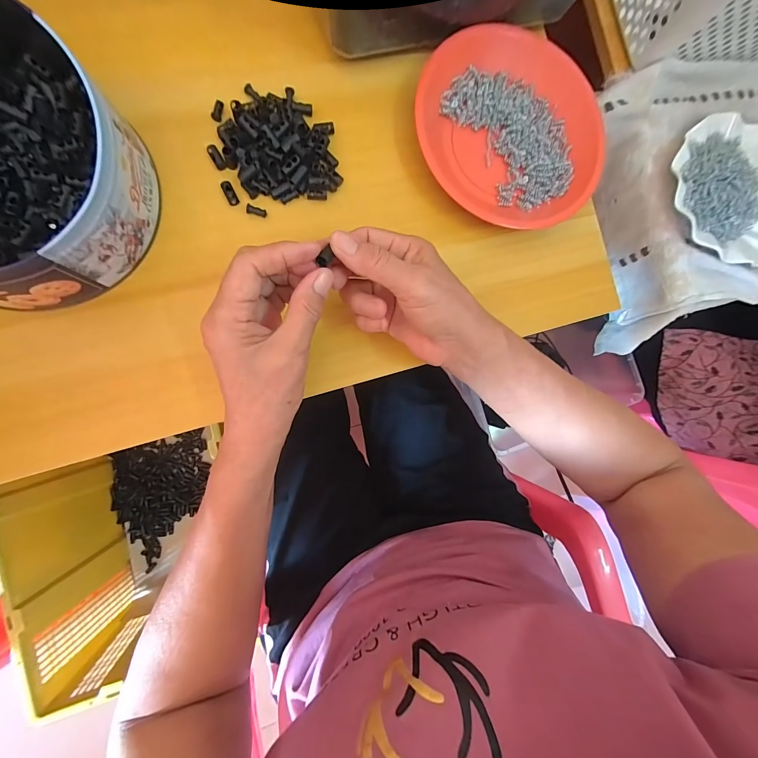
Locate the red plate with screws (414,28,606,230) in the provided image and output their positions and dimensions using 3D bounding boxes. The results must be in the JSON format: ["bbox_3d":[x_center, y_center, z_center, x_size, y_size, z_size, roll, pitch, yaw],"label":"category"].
[{"bbox_3d":[0.136,-0.255,0.332,0.194,0.029,0.178,1,87,-9],"label":"red plate with screws"}]

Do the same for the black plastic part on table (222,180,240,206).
[{"bbox_3d":[-0.130,-0.162,0.286,0.009,0.004,0.021,-26,105,-10],"label":"black plastic part on table"}]

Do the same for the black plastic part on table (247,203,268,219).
[{"bbox_3d":[-0.108,-0.148,0.290,0.017,0.005,0.007,7,86,-9],"label":"black plastic part on table"}]

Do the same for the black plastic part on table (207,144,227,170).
[{"bbox_3d":[-0.140,-0.192,0.285,0.009,0.005,0.021,-30,92,-10],"label":"black plastic part on table"}]

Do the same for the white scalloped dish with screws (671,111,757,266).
[{"bbox_3d":[0.458,-0.244,0.412,0.198,0.030,0.182,1,87,-9],"label":"white scalloped dish with screws"}]

